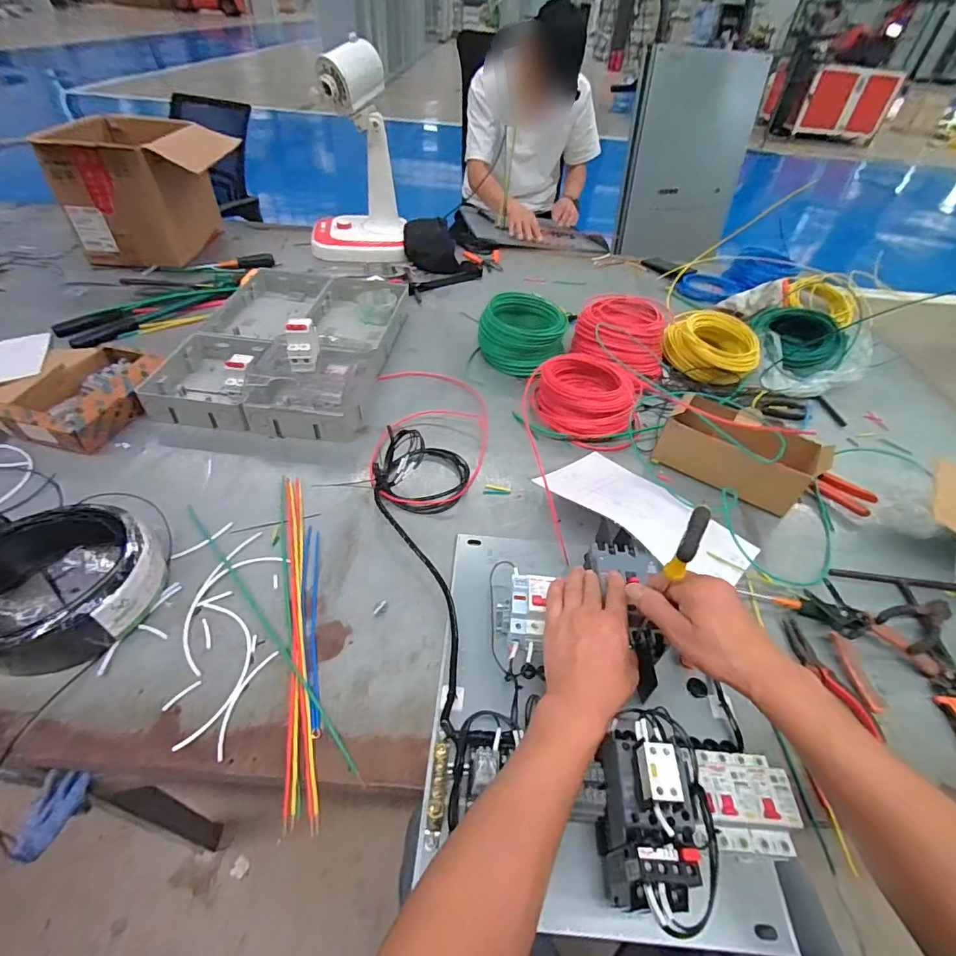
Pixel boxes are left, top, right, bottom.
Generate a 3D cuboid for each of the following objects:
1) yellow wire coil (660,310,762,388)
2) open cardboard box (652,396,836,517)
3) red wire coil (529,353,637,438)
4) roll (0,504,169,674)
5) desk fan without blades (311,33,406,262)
[{"bbox_3d":[0.491,-0.274,1.024,0.185,0.084,0.163,32,50,23],"label":"yellow wire coil"},{"bbox_3d":[0.429,-0.045,0.799,0.227,0.102,0.129,28,49,20],"label":"open cardboard box"},{"bbox_3d":[0.194,-0.154,0.902,0.174,0.075,0.160,3,45,-3],"label":"red wire coil"},{"bbox_3d":[-0.478,0.120,0.558,0.182,0.068,0.186,3,45,-3],"label":"roll"},{"bbox_3d":[-0.322,-0.798,1.244,0.247,0.439,0.168,-5,46,-11],"label":"desk fan without blades"}]

